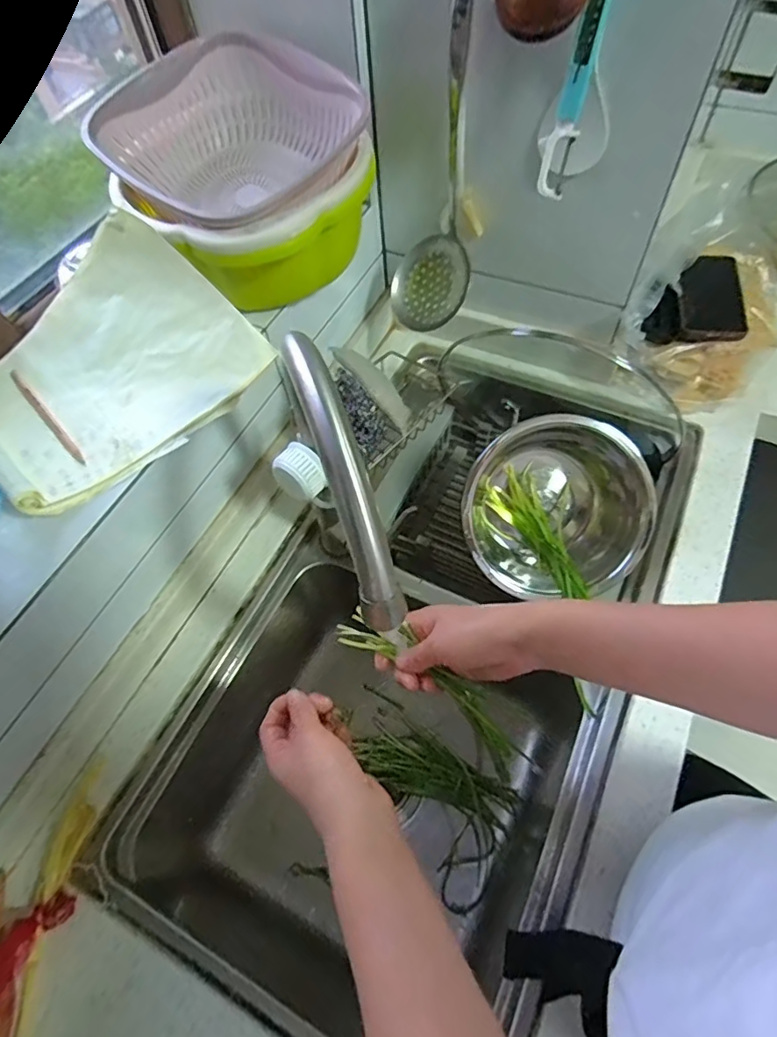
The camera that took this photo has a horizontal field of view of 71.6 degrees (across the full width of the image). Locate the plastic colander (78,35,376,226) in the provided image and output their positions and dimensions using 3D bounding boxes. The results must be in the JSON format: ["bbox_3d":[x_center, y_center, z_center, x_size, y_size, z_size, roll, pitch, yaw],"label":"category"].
[{"bbox_3d":[-0.163,-0.376,0.550,0.228,0.103,0.218,-42,65,-18],"label":"plastic colander"}]

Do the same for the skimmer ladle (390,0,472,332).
[{"bbox_3d":[0.042,-0.374,0.567,0.094,0.340,0.106,-1,60,4],"label":"skimmer ladle"}]

